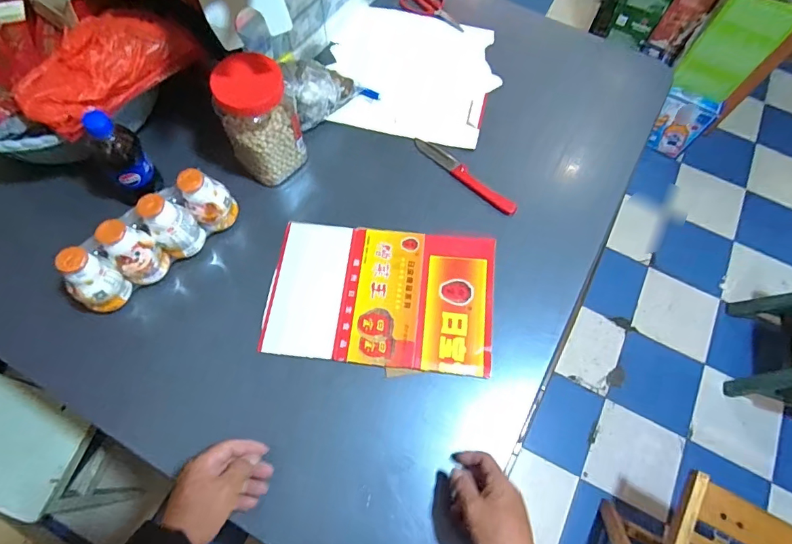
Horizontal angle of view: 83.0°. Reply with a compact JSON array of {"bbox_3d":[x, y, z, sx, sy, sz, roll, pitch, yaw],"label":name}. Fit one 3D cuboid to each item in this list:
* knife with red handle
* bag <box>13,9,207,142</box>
[{"bbox_3d":[0.113,-0.159,0.732,0.023,0.018,0.200,-42,75,-18],"label":"knife with red handle"},{"bbox_3d":[-0.390,-0.282,0.604,0.117,0.057,0.237,40,71,13],"label":"bag"}]

